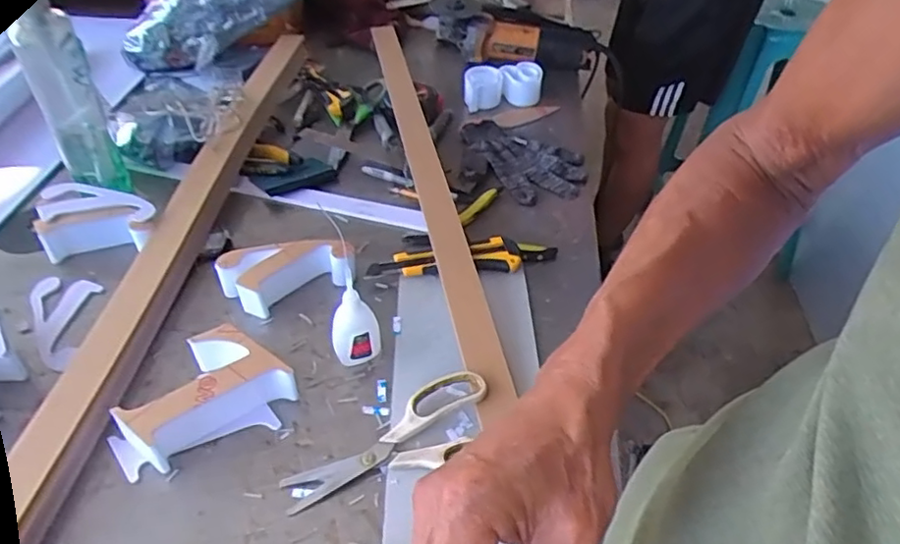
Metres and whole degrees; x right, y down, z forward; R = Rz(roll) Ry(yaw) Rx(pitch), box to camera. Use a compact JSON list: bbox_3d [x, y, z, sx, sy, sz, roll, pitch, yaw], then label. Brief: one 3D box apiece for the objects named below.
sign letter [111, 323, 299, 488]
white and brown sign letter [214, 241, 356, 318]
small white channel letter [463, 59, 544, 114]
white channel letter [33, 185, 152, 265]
[{"bbox_3d":[-0.217,0.105,0.543,0.149,0.049,0.094,-19,46,-20],"label":"sign letter"},{"bbox_3d":[-0.170,0.004,0.661,0.136,0.047,0.065,-13,44,-15],"label":"white and brown sign letter"},{"bbox_3d":[0.086,-0.297,0.994,0.124,0.046,0.065,-8,44,-12],"label":"small white channel letter"},{"bbox_3d":[-0.397,-0.054,0.708,0.138,0.051,0.081,1,43,0],"label":"white channel letter"}]

